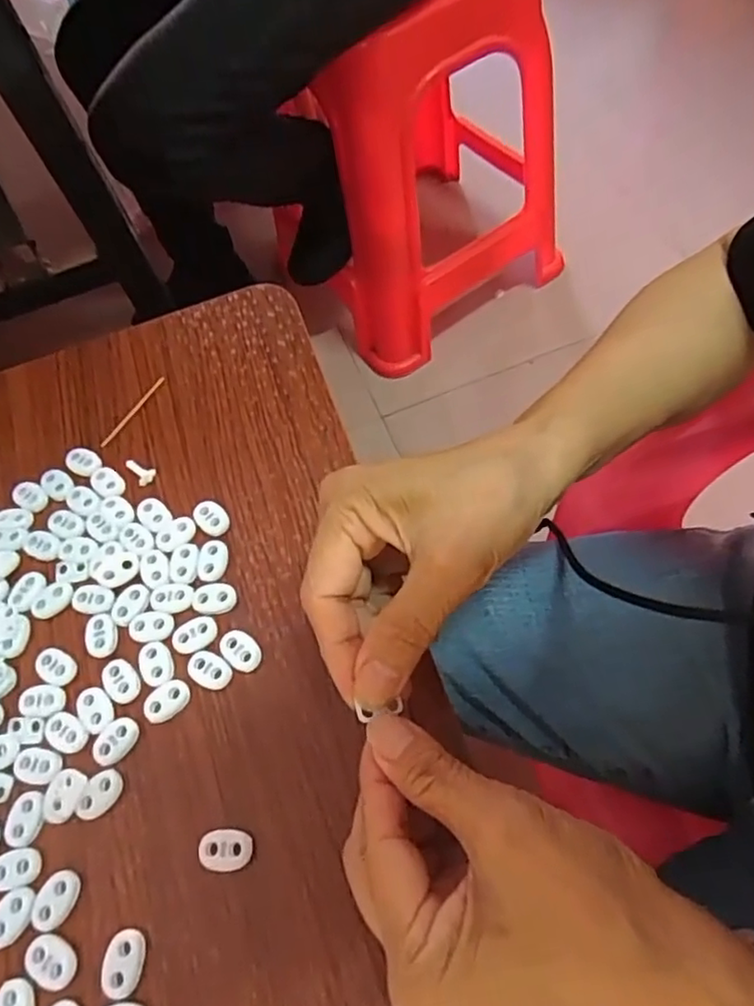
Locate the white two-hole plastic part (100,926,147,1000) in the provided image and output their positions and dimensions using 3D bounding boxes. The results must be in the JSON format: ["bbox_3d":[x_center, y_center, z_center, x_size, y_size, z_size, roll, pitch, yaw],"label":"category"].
[{"bbox_3d":[-0.102,0.185,0.255,0.017,0.004,0.022,2,62,9],"label":"white two-hole plastic part"}]

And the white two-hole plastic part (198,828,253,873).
[{"bbox_3d":[-0.065,0.148,0.271,0.022,0.005,0.016,-6,62,5],"label":"white two-hole plastic part"}]

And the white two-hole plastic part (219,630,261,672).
[{"bbox_3d":[-0.067,0.072,0.309,0.025,0.004,0.014,37,72,23],"label":"white two-hole plastic part"}]

